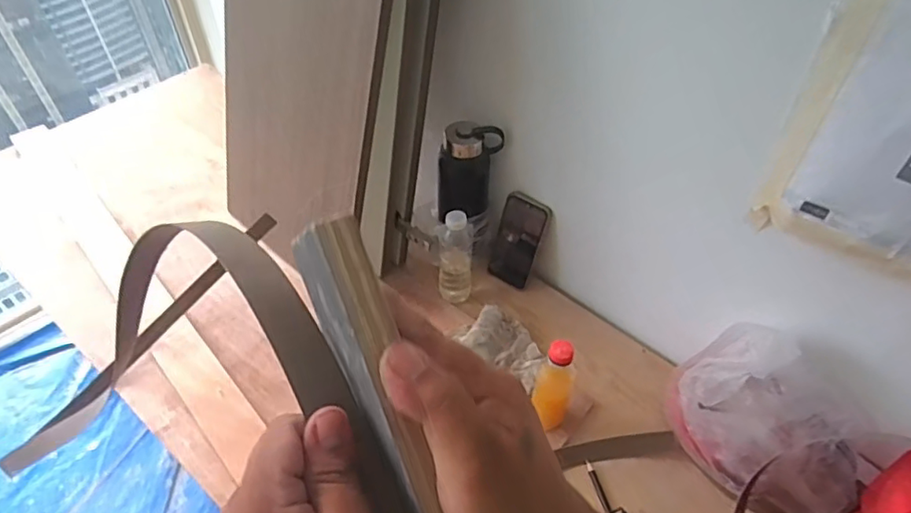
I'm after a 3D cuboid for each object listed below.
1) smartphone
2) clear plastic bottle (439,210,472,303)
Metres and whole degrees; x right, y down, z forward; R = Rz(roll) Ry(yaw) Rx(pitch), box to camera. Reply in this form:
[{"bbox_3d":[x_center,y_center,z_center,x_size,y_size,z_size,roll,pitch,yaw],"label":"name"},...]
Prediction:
[{"bbox_3d":[0.107,-0.028,0.978,0.080,0.167,0.018,25,37,15],"label":"smartphone"},{"bbox_3d":[0.001,0.002,0.934,0.056,0.171,0.045,0,48,0],"label":"clear plastic bottle"}]

